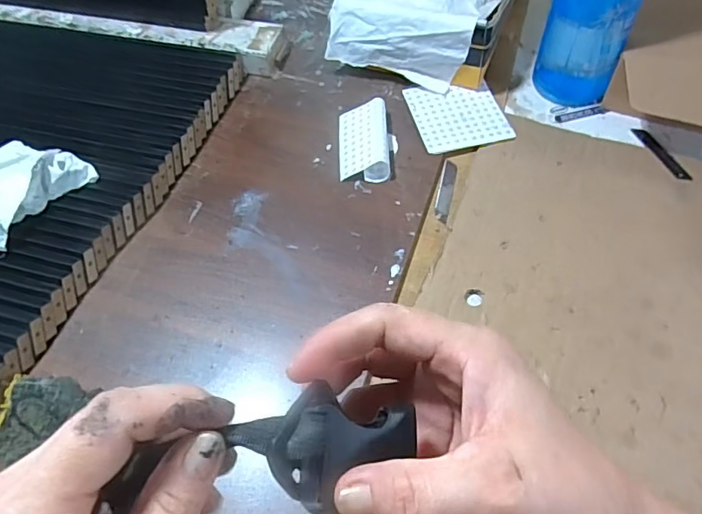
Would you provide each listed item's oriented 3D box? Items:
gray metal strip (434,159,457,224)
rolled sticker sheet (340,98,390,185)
[{"bbox_3d":[0.121,-0.085,0.663,0.019,0.004,0.101,12,60,9],"label":"gray metal strip"},{"bbox_3d":[0.017,-0.153,0.674,0.064,0.026,0.124,-1,58,1],"label":"rolled sticker sheet"}]

